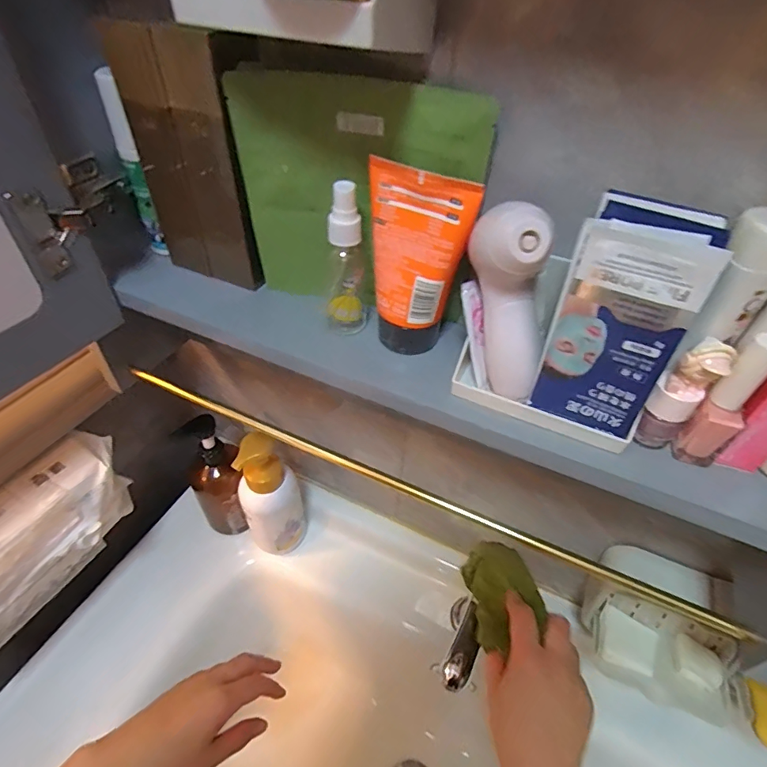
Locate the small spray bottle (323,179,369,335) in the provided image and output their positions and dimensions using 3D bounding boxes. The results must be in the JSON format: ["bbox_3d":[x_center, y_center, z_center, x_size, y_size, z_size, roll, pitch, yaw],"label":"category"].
[{"bbox_3d":[-0.028,-0.086,0.338,0.034,0.112,0.027,-1,46,-4],"label":"small spray bottle"}]

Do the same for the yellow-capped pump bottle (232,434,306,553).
[{"bbox_3d":[-0.141,0.148,0.593,0.076,0.216,0.058,-14,48,-16],"label":"yellow-capped pump bottle"}]

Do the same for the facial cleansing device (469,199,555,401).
[{"bbox_3d":[0.076,-0.050,0.288,0.055,0.114,0.046,8,46,4],"label":"facial cleansing device"}]

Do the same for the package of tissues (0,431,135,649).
[{"bbox_3d":[-0.367,0.171,0.479,0.075,0.108,0.238,22,48,17],"label":"package of tissues"}]

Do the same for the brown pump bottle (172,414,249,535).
[{"bbox_3d":[-0.214,0.132,0.604,0.061,0.213,0.063,2,45,-2],"label":"brown pump bottle"}]

